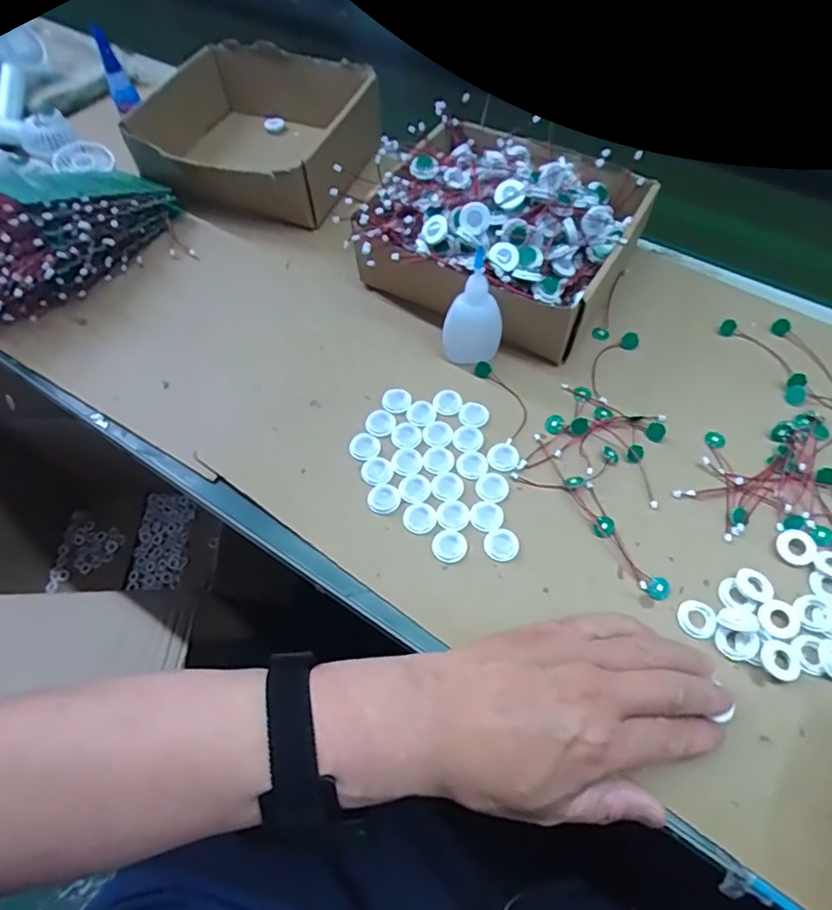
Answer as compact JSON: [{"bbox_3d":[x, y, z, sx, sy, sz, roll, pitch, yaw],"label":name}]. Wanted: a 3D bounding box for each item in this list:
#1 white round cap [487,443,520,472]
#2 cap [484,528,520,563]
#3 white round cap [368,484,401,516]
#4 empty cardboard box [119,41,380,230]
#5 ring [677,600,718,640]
[{"bbox_3d":[0.065,0.001,0.421,0.022,0.004,0.023,-1,58,1],"label":"white round cap"},{"bbox_3d":[0.058,0.060,0.384,0.023,0.004,0.023,-1,58,1],"label":"cap"},{"bbox_3d":[-0.023,0.031,0.403,0.022,0.004,0.023,-1,58,1],"label":"white round cap"},{"bbox_3d":[-0.174,-0.344,0.608,0.233,0.084,0.210,16,60,11],"label":"empty cardboard box"},{"bbox_3d":[0.177,0.103,0.356,0.023,0.004,0.023,-1,58,1],"label":"ring"}]

